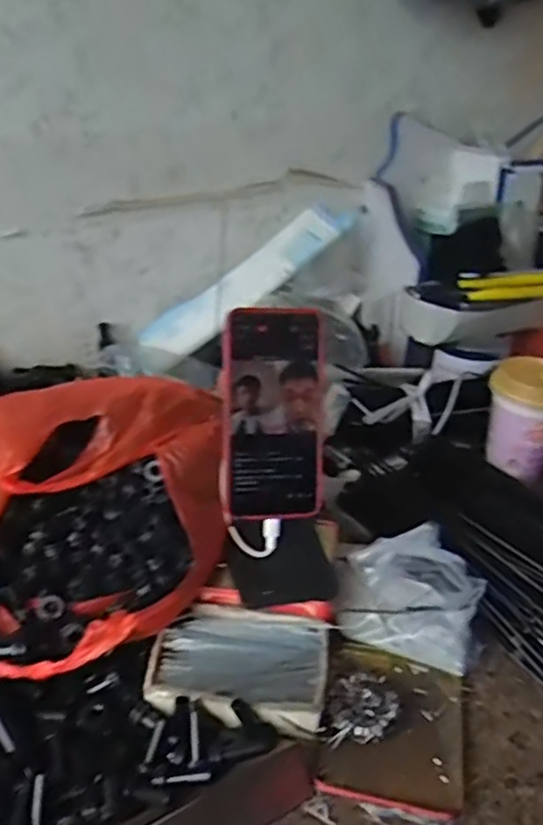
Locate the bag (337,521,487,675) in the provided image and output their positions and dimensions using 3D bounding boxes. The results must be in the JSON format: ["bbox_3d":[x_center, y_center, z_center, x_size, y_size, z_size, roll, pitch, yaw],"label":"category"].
[{"bbox_3d":[0.113,0.148,0.556,0.114,0.066,0.080,14,34,18],"label":"bag"}]

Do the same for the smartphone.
[{"bbox_3d":[0.002,0.002,0.527,0.083,0.162,0.009,-2,6,-8],"label":"smartphone"}]

